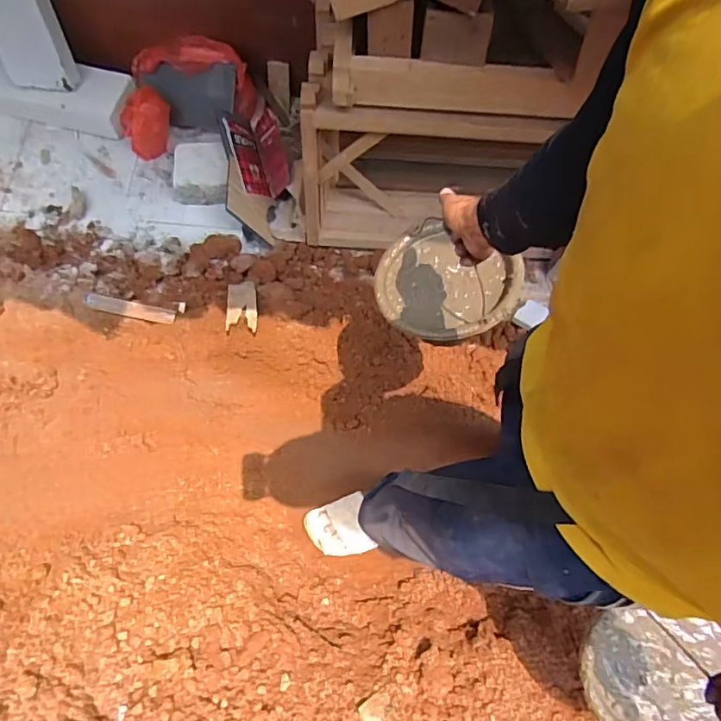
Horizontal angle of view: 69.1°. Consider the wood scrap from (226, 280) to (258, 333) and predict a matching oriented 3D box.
[{"bbox_3d":[-0.337,-0.164,1.491,0.083,0.017,0.297,9,32,-18],"label":"wood scrap"}]

